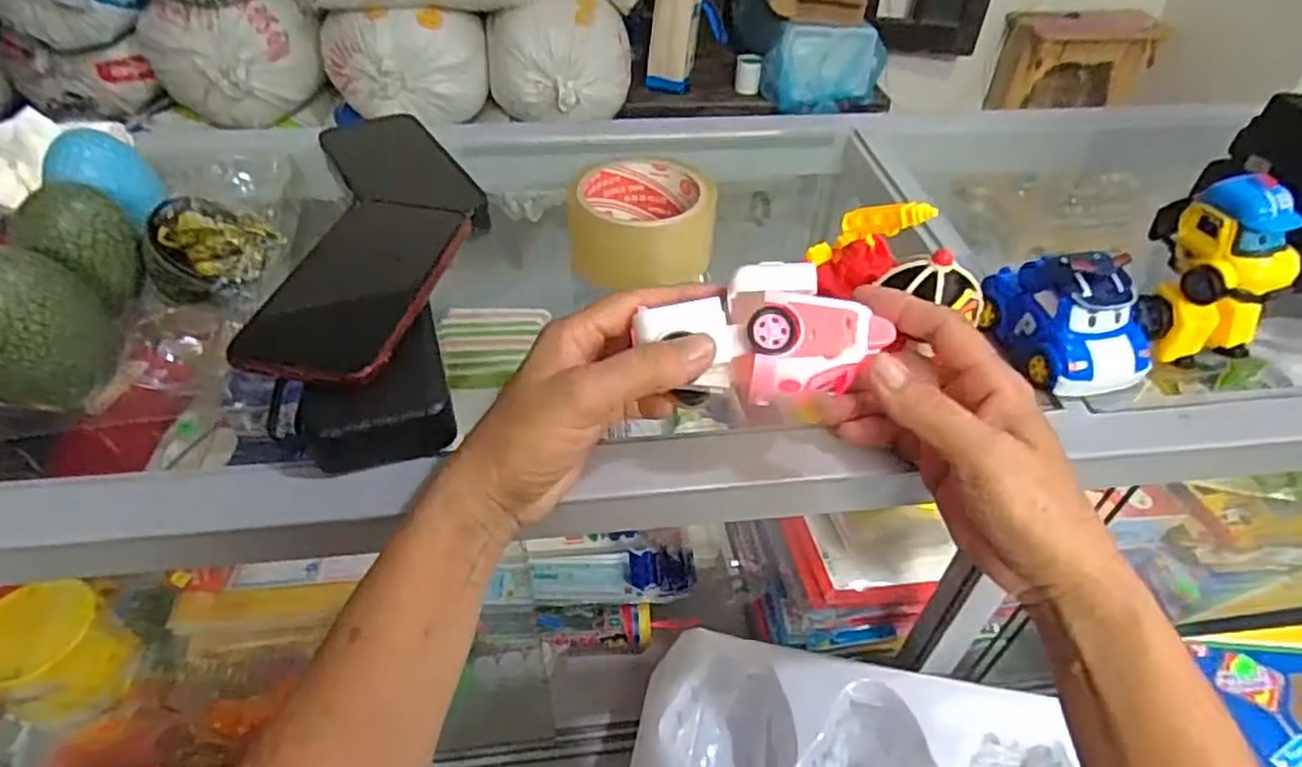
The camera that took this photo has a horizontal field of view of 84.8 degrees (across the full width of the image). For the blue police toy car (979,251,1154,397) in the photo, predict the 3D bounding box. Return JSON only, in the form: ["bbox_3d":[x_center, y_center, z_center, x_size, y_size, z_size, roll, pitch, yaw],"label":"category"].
[{"bbox_3d":[0.238,-0.043,0.406,0.059,0.058,0.092,-13,46,-15],"label":"blue police toy car"}]

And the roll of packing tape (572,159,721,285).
[{"bbox_3d":[-0.009,-0.111,0.476,0.105,0.045,0.090,-3,44,-6],"label":"roll of packing tape"}]

